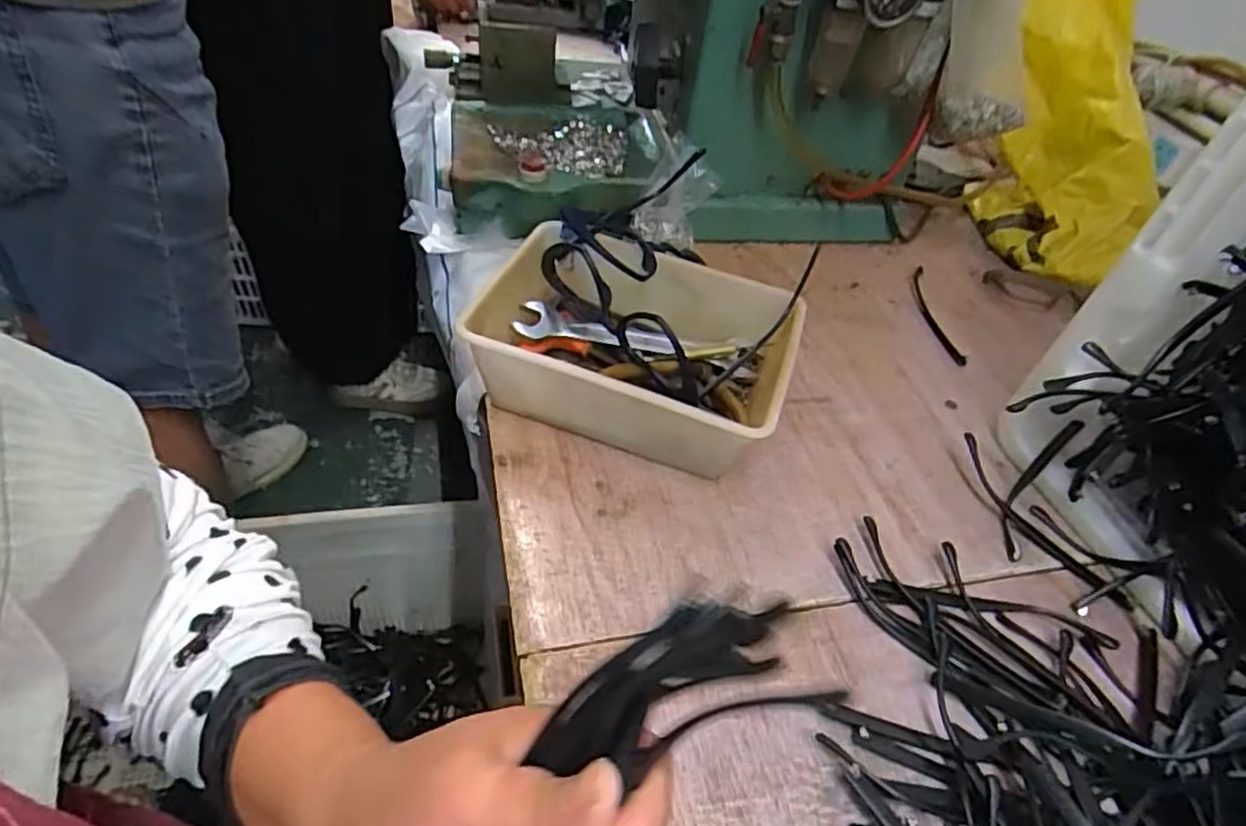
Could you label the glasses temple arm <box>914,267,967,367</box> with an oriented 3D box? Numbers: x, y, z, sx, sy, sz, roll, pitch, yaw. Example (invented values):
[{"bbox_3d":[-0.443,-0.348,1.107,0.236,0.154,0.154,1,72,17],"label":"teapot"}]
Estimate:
[{"bbox_3d":[0.271,-0.086,0.626,0.016,0.009,0.136,5,44,-2],"label":"glasses temple arm"}]

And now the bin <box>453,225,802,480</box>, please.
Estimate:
[{"bbox_3d":[0.014,-0.042,0.491,0.192,0.078,0.156,16,44,9],"label":"bin"}]

